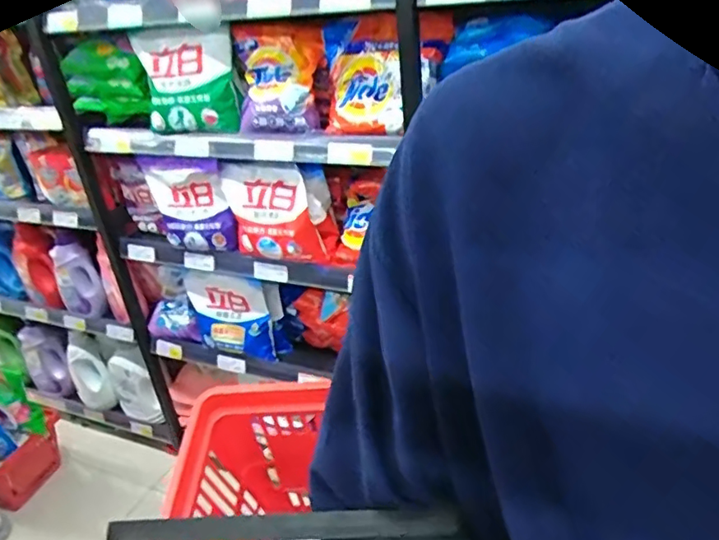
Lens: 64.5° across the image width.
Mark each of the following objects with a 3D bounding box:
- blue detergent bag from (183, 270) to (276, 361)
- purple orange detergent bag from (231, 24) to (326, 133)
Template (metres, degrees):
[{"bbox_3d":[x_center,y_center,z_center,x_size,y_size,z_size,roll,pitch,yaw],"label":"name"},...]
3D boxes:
[{"bbox_3d":[-0.337,0.109,1.480,0.225,0.222,0.058,9,32,26],"label":"blue detergent bag"},{"bbox_3d":[-0.166,-0.397,1.163,0.175,0.234,0.043,-4,2,8],"label":"purple orange detergent bag"}]

